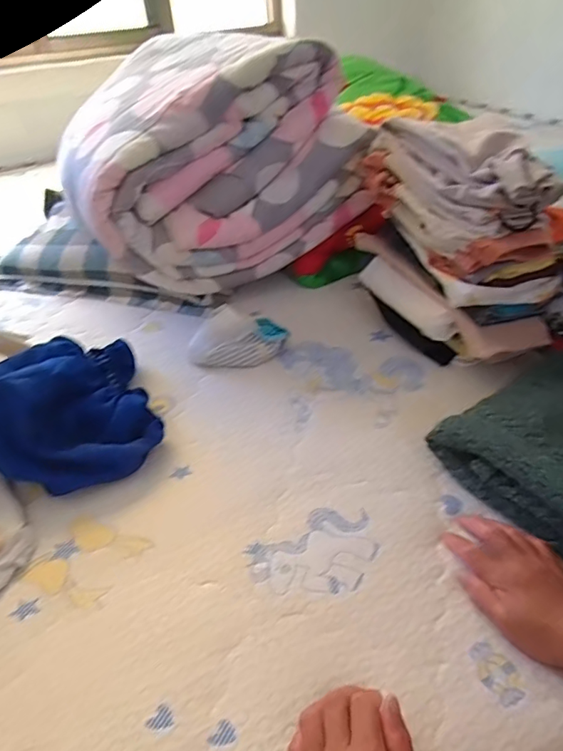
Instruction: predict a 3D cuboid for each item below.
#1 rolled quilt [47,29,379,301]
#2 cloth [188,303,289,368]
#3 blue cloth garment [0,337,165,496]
[{"bbox_3d":[-0.167,-0.434,0.993,0.481,0.332,0.478,-20,41,-18],"label":"rolled quilt"},{"bbox_3d":[-0.072,-0.064,0.808,0.154,0.070,0.099,-12,40,-11],"label":"cloth"},{"bbox_3d":[-0.280,0.031,0.663,0.209,0.115,0.236,-21,42,-20],"label":"blue cloth garment"}]

